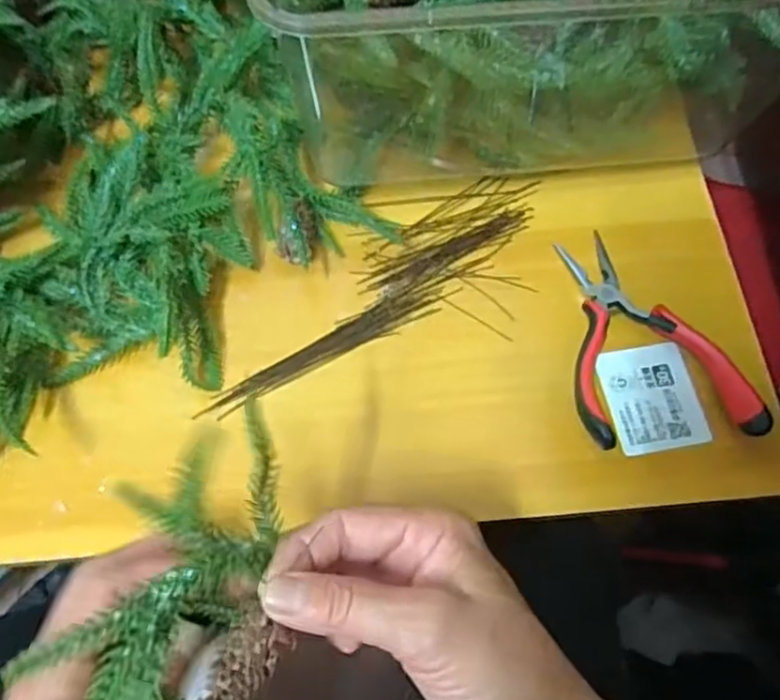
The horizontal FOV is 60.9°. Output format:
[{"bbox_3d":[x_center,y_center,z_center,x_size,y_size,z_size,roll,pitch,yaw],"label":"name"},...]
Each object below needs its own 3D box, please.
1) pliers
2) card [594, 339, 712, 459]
[{"bbox_3d":[0.142,-0.011,0.368,0.089,0.021,0.128,-6,68,-2],"label":"pliers"},{"bbox_3d":[0.143,0.026,0.365,0.051,0.004,0.059,-10,65,-1],"label":"card"}]

